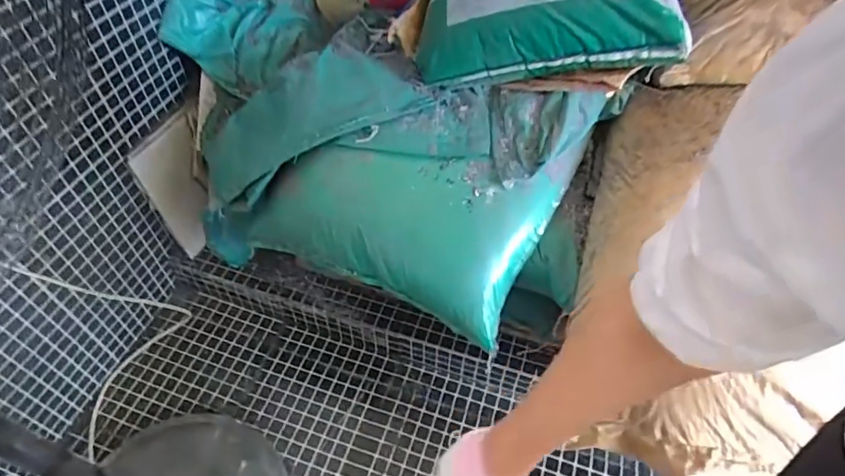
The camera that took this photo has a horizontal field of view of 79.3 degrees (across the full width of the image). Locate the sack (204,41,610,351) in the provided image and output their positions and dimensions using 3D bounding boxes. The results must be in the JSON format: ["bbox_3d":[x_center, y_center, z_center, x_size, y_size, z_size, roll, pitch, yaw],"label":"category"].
[{"bbox_3d":[-0.097,-0.134,0.958,0.705,0.187,0.485,22,80,8],"label":"sack"}]

